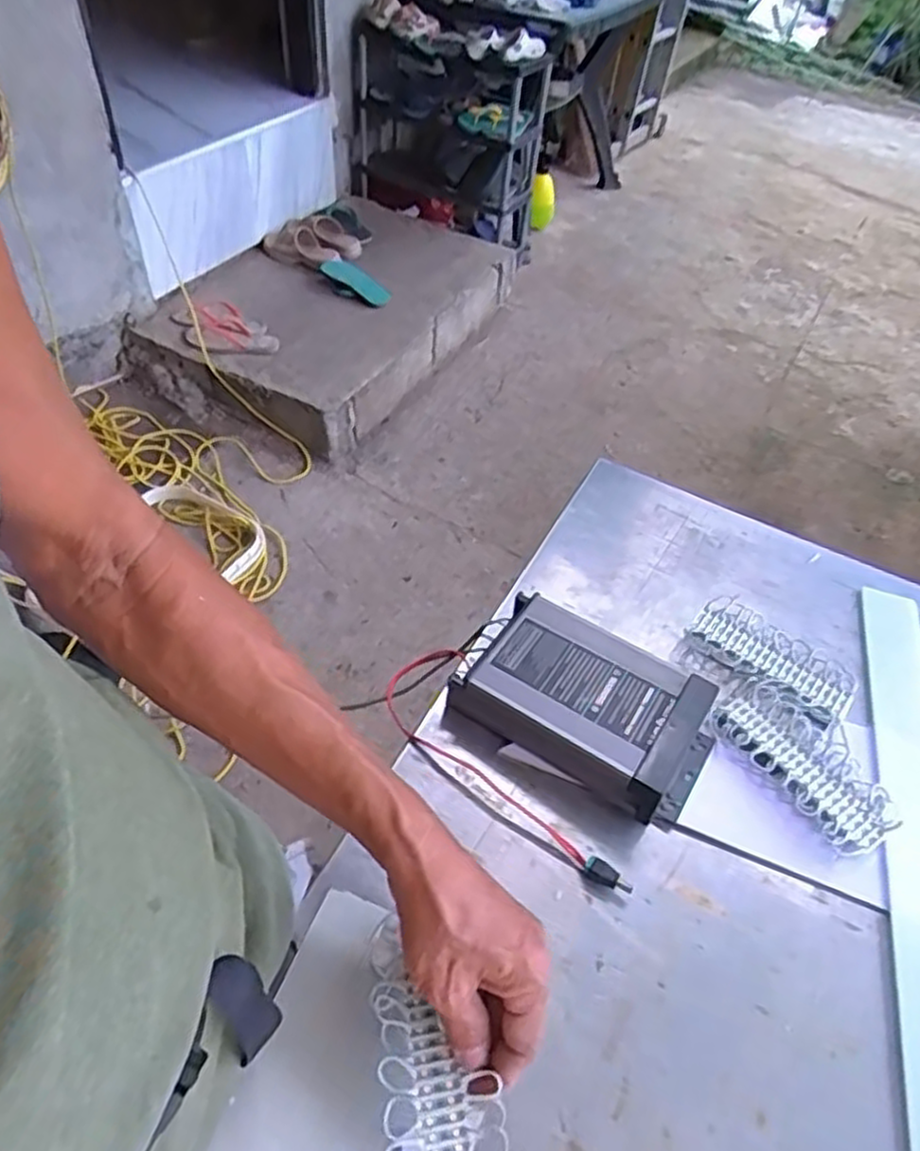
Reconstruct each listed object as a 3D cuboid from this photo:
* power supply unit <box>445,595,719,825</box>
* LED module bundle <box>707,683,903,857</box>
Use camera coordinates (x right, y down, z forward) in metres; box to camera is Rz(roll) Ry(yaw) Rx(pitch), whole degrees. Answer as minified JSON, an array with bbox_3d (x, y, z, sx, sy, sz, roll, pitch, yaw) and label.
[{"bbox_3d":[0.102,0.100,0.580,0.187,0.052,0.109,29,52,18],"label":"power supply unit"},{"bbox_3d":[0.268,0.146,0.579,0.071,0.012,0.143,-27,57,-27],"label":"LED module bundle"}]

